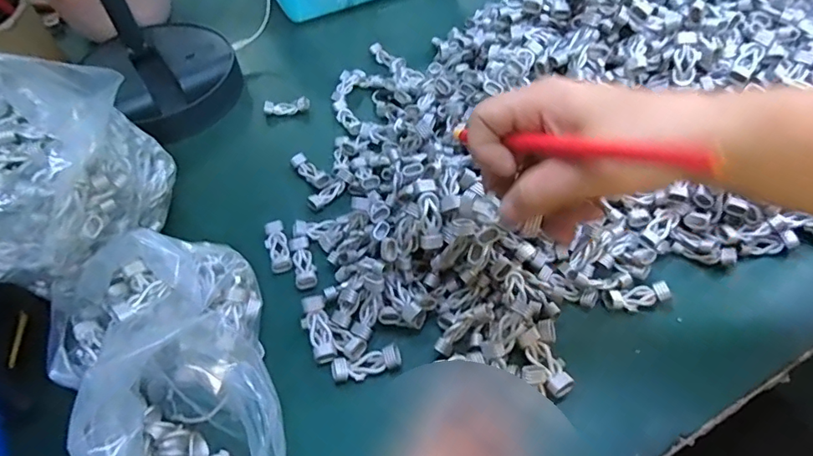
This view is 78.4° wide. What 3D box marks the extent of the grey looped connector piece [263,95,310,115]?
[{"bbox_3d":[-0.119,-0.121,0.496,0.044,0.010,0.015,-4,54,1],"label":"grey looped connector piece"}]

